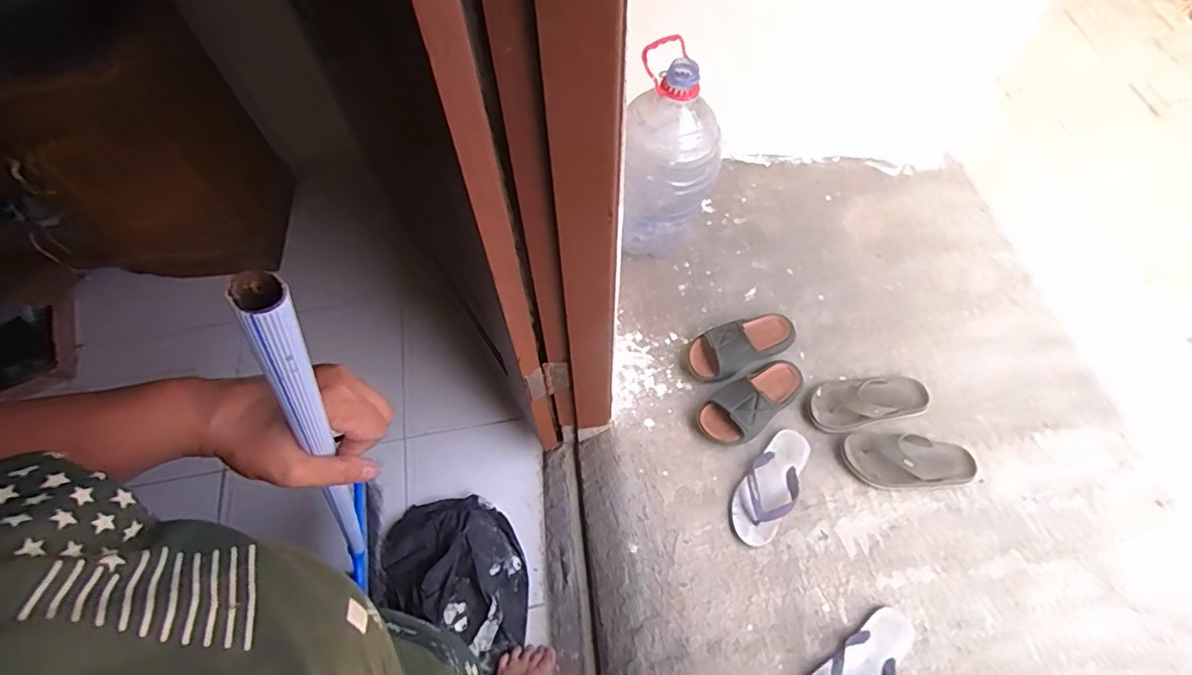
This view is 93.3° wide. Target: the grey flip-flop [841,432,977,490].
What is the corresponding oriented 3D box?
[{"bbox_3d":[0.641,0.254,1.146,0.269,0.048,0.109,4,60,3],"label":"grey flip-flop"}]

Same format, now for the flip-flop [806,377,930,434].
[{"bbox_3d":[0.590,0.129,1.206,0.276,0.048,0.110,-11,60,-5],"label":"flip-flop"}]

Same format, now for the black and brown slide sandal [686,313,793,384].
[{"bbox_3d":[0.323,0.015,1.245,0.265,0.053,0.100,-23,62,-12],"label":"black and brown slide sandal"}]

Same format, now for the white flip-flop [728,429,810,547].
[{"bbox_3d":[0.347,0.288,1.112,0.099,0.032,0.254,31,65,18],"label":"white flip-flop"}]

